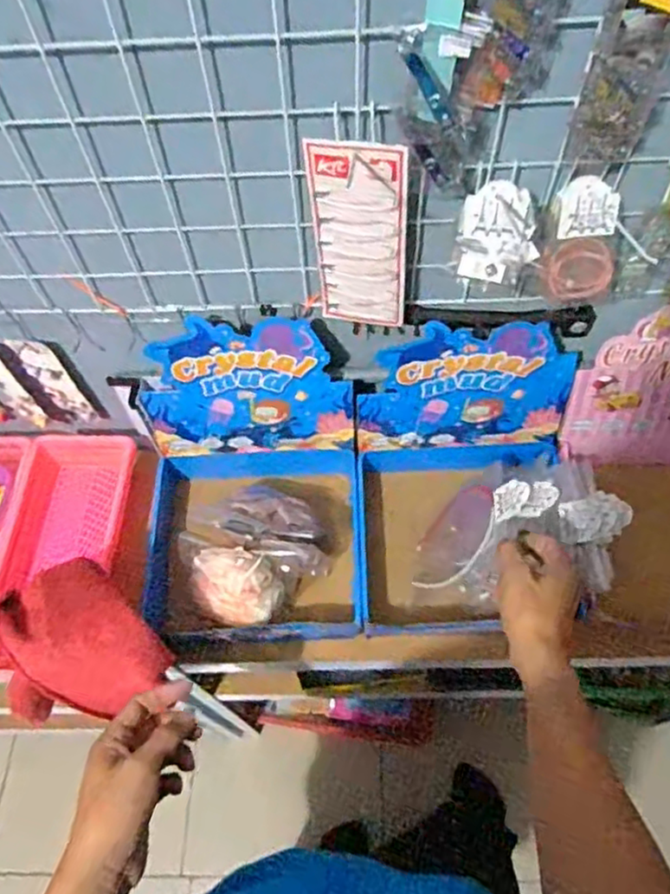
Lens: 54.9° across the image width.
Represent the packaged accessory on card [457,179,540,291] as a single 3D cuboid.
[{"bbox_3d":[0.139,-0.184,0.556,0.064,0.081,0.026,-3,24,12],"label":"packaged accessory on card"}]

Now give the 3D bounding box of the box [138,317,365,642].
[{"bbox_3d":[-0.097,0.054,0.730,0.249,0.260,0.271,-2,61,1],"label":"box"}]

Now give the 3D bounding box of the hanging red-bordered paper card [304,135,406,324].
[{"bbox_3d":[0.024,-0.187,0.593,0.085,0.196,0.013,8,61,7],"label":"hanging red-bordered paper card"}]

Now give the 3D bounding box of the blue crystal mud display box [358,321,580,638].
[{"bbox_3d":[0.149,0.047,0.715,0.242,0.255,0.249,-1,61,2],"label":"blue crystal mud display box"}]

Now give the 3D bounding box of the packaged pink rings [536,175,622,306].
[{"bbox_3d":[0.219,-0.176,0.566,0.066,0.110,0.010,2,37,-4],"label":"packaged pink rings"}]

